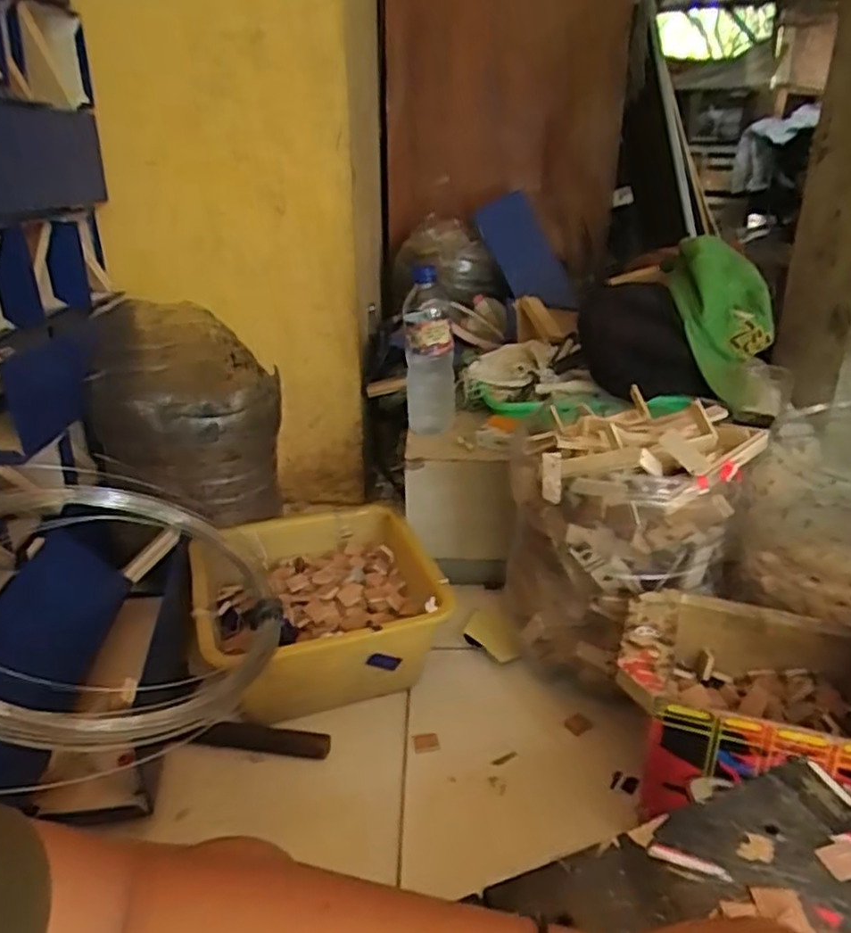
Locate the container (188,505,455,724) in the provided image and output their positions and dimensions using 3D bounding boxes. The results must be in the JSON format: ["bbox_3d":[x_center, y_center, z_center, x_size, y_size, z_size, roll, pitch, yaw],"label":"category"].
[{"bbox_3d":[-0.126,0.175,0.852,0.275,0.133,0.271,-11,26,-20],"label":"container"}]

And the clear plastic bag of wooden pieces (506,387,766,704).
[{"bbox_3d":[0.221,0.091,0.811,0.235,0.288,0.225,-3,25,-3],"label":"clear plastic bag of wooden pieces"}]

